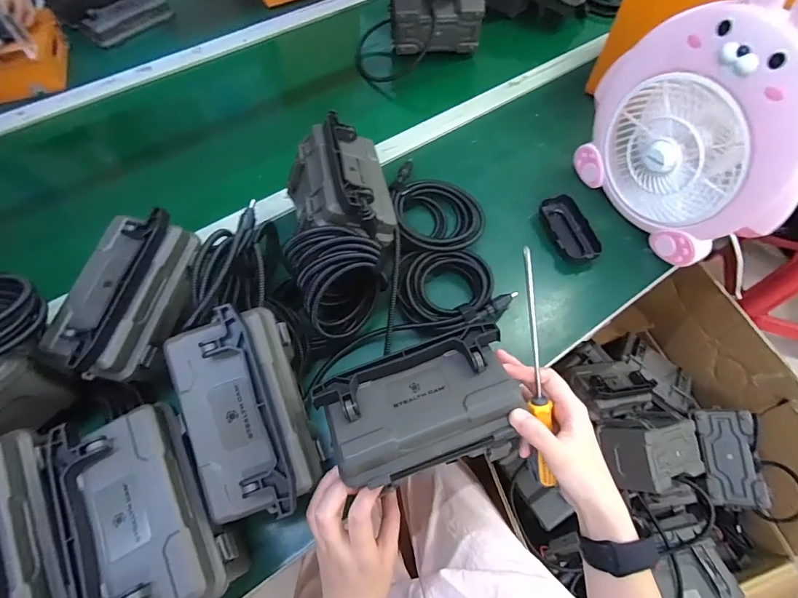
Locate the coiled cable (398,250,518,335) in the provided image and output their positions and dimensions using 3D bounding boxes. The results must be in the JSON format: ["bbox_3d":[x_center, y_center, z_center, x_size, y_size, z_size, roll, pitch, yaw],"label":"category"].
[{"bbox_3d":[0.072,-0.010,0.553,0.144,0.033,0.112,0,61,0],"label":"coiled cable"}]

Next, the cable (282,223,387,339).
[{"bbox_3d":[-0.067,-0.020,0.496,0.097,0.124,0.091,0,61,0],"label":"cable"}]

